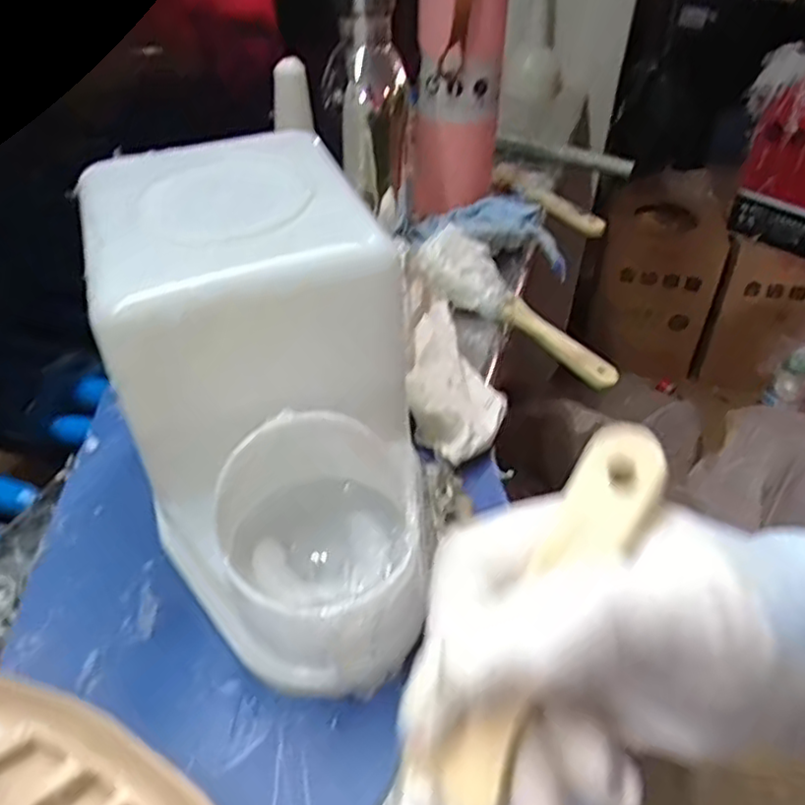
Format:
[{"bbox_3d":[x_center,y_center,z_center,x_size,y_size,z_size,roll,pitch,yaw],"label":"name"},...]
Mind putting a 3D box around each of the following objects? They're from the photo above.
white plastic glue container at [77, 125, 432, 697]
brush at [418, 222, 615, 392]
[{"bbox_3d":[-0.061,0.006,0.339,0.128,0.185,0.213,-17,44,-24],"label":"white plastic glue container"},{"bbox_3d":[0.093,-0.072,0.575,0.183,0.030,0.049,39,47,6],"label":"brush"}]

